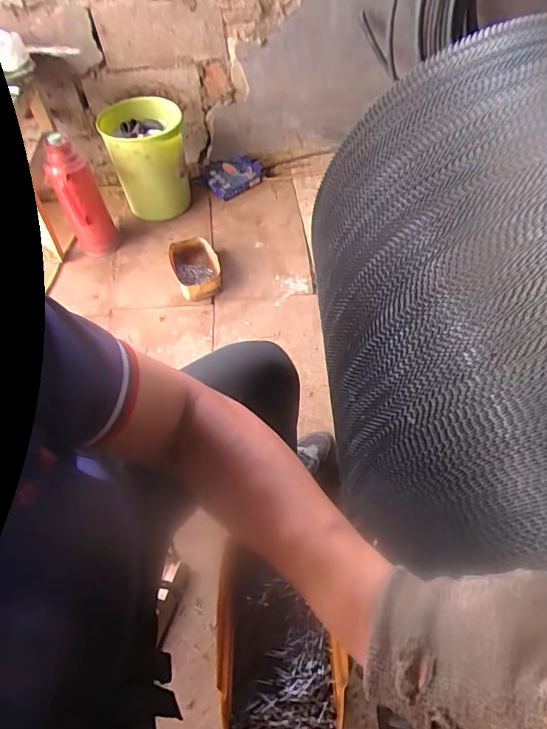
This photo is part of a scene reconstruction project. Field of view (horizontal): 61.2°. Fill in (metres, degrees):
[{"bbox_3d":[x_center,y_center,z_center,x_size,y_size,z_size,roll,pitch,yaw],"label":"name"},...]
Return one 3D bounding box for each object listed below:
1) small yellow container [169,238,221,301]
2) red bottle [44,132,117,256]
[{"bbox_3d":[-0.225,-0.278,1.340,0.135,0.061,0.200,-12,58,-10],"label":"small yellow container"},{"bbox_3d":[-0.530,-0.464,1.279,0.114,0.332,0.105,-27,62,-19],"label":"red bottle"}]

